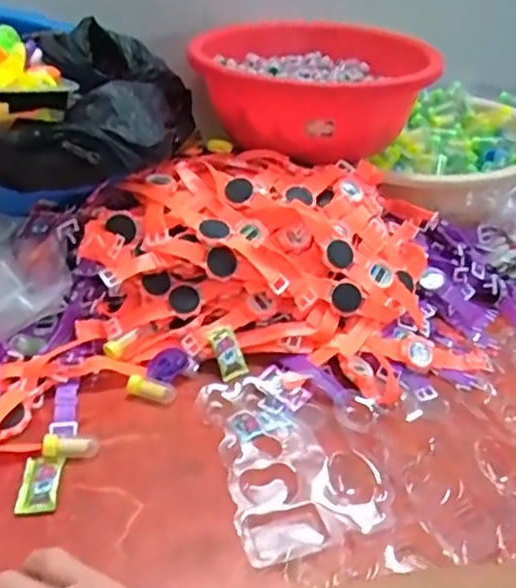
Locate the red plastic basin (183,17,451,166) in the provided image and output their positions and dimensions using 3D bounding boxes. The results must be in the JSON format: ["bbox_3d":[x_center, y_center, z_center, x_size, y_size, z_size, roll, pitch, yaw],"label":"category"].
[{"bbox_3d":[0.071,-0.287,0.829,0.319,0.110,0.283,12,36,8],"label":"red plastic basin"}]

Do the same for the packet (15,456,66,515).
[{"bbox_3d":[-0.178,0.155,0.500,0.030,0.004,0.054,0,37,-5],"label":"packet"}]

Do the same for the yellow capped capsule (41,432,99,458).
[{"bbox_3d":[-0.160,0.129,0.527,0.048,0.020,0.014,11,34,-22],"label":"yellow capped capsule"}]

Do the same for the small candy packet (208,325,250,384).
[{"bbox_3d":[-0.030,0.060,0.625,0.031,0.051,0.007,-22,2,-27],"label":"small candy packet"}]

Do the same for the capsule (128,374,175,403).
[{"bbox_3d":[-0.103,0.090,0.591,0.048,0.017,0.020,12,38,10],"label":"capsule"}]

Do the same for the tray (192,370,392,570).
[{"bbox_3d":[0.022,0.136,0.537,0.121,0.019,0.185,-12,40,-21],"label":"tray"}]

